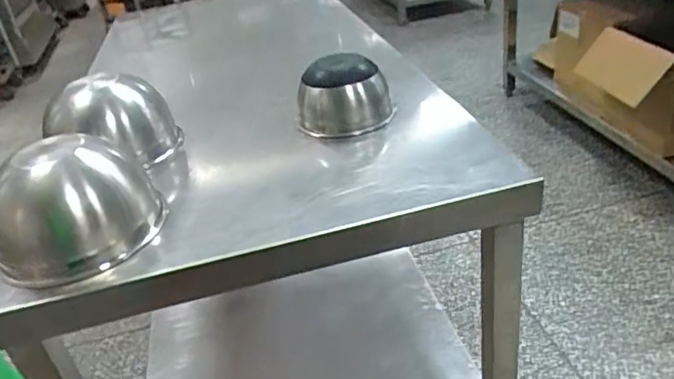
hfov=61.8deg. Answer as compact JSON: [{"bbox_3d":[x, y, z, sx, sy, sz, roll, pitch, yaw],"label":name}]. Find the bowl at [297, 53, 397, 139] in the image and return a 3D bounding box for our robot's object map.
[{"bbox_3d":[0.015,-0.187,1.085,0.172,0.121,0.192,-7,30,3],"label":"bowl"}]

